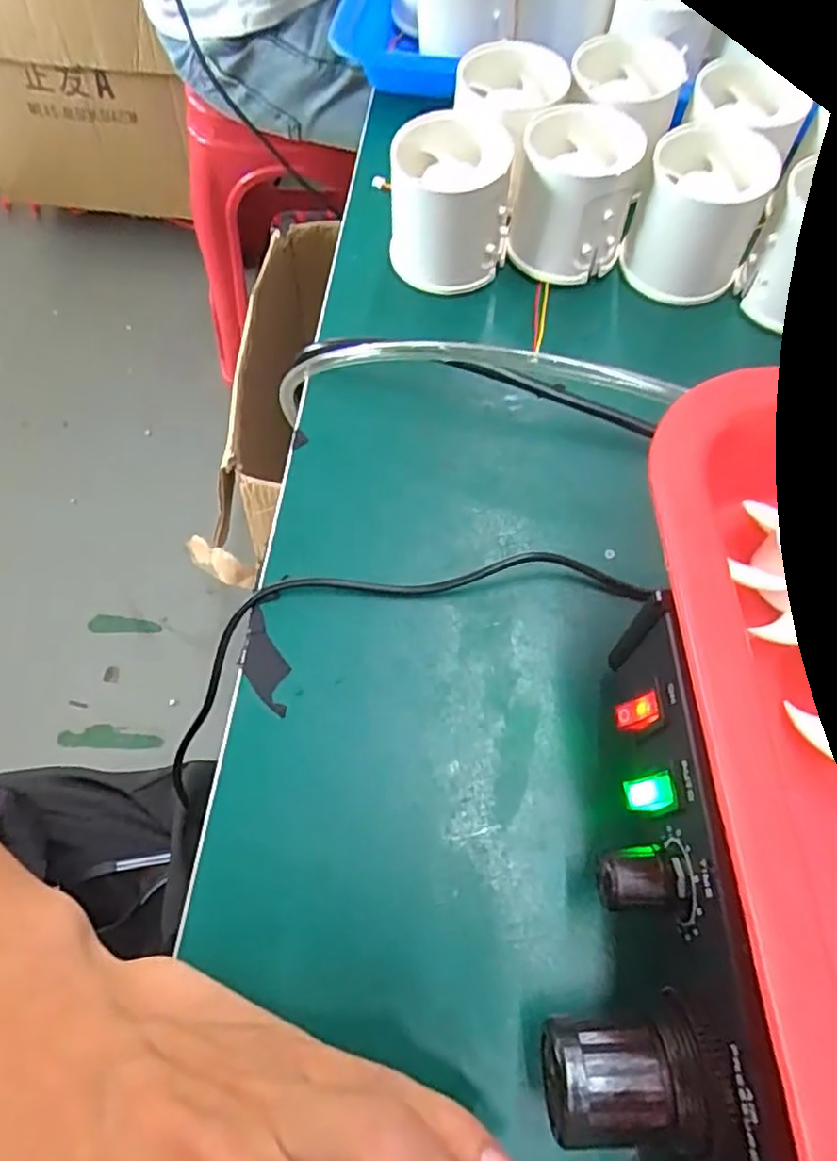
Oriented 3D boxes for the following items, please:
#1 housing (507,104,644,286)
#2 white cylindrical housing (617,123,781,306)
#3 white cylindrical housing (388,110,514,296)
[{"bbox_3d":[0.071,-0.175,0.316,0.052,0.053,0.052,-1,64,1],"label":"housing"},{"bbox_3d":[0.126,-0.166,0.312,0.053,0.051,0.052,21,66,11],"label":"white cylindrical housing"},{"bbox_3d":[0.014,-0.173,0.316,0.052,0.053,0.053,0,64,-1],"label":"white cylindrical housing"}]

